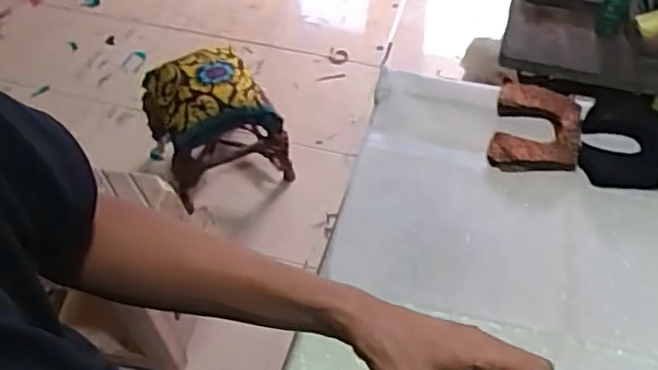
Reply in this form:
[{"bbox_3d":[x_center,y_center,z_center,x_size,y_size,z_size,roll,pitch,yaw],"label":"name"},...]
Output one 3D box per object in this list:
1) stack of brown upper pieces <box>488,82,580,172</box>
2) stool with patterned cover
[{"bbox_3d":[0.329,-0.087,1.029,0.129,0.034,0.168,12,55,11],"label":"stack of brown upper pieces"},{"bbox_3d":[-0.315,-0.168,1.814,0.328,0.352,0.330,-22,56,-14],"label":"stool with patterned cover"}]

